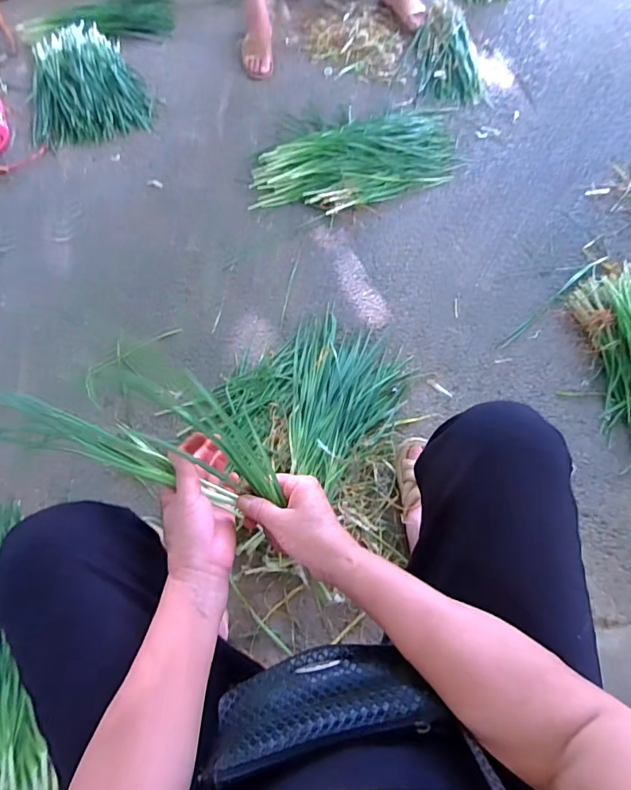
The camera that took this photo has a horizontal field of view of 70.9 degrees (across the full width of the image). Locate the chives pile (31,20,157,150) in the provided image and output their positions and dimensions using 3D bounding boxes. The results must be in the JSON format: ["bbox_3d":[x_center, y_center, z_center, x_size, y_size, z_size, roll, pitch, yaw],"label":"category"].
[{"bbox_3d":[-0.664,-0.902,1.275,0.335,0.040,0.454,-17,68,-6],"label":"chives pile"}]

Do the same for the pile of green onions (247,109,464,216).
[{"bbox_3d":[0.106,-0.639,1.169,0.547,0.057,0.356,-4,67,0],"label":"pile of green onions"}]

